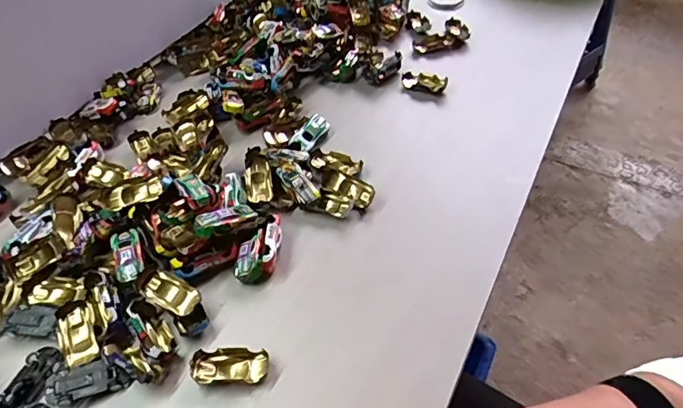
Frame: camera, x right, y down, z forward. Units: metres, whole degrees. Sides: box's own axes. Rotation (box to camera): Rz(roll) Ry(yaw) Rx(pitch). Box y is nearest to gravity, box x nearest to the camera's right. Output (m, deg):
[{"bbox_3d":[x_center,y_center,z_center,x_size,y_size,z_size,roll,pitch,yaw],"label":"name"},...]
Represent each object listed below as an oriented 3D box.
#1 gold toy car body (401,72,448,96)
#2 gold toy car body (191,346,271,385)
[{"bbox_3d":[0.114,-0.168,0.654,0.070,0.019,0.028,23,52,33],"label":"gold toy car body"},{"bbox_3d":[-0.095,0.139,0.400,0.063,0.012,0.030,-3,48,2],"label":"gold toy car body"}]

